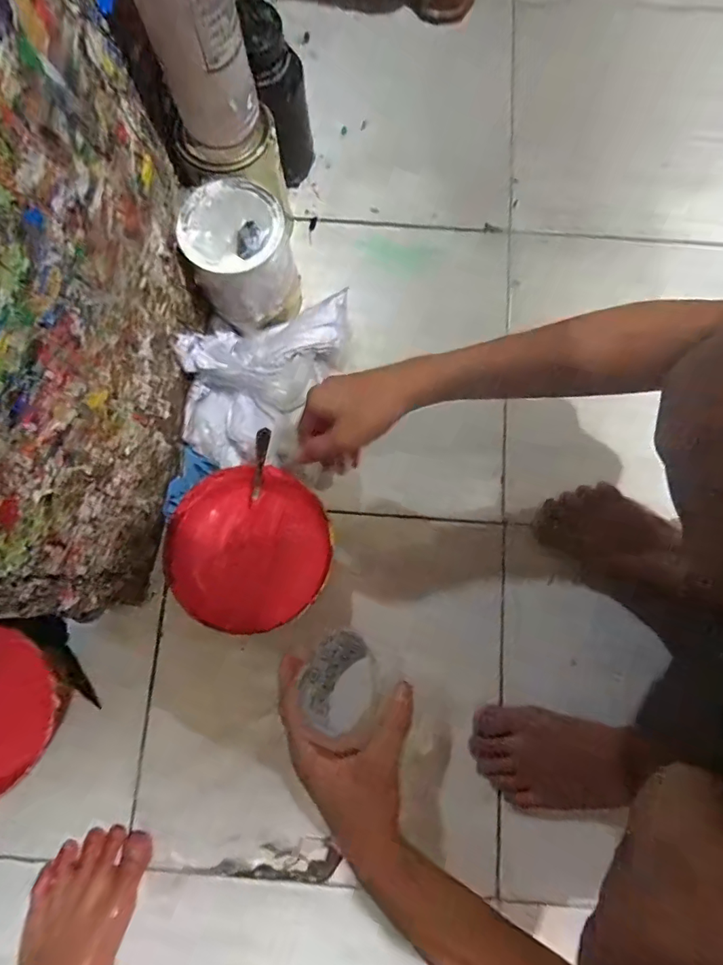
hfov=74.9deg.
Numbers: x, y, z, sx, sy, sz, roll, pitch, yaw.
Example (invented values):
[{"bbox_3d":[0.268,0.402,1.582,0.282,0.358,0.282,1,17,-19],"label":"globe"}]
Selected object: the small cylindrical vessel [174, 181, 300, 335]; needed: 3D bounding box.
[{"bbox_3d":[-0.135,-0.257,0.562,0.114,0.147,0.118,0,78,1],"label":"small cylindrical vessel"}]

